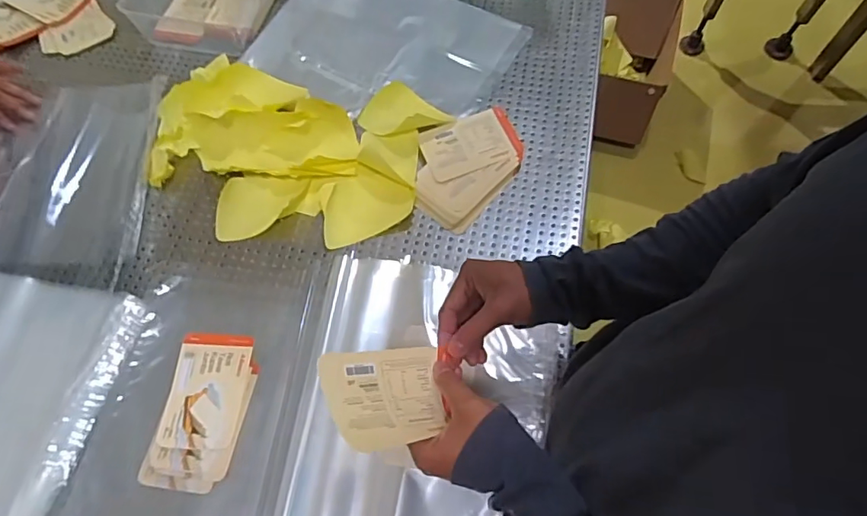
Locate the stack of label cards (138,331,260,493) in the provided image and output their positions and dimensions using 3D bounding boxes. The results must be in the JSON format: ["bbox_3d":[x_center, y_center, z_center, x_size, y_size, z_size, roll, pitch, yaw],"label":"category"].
[{"bbox_3d":[-0.261,0.170,0.589,0.093,0.013,0.171,4,65,4],"label":"stack of label cards"}]

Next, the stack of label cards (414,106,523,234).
[{"bbox_3d":[0.042,-0.133,0.706,0.129,0.020,0.182,38,72,18],"label":"stack of label cards"}]

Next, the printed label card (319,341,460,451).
[{"bbox_3d":[-0.034,0.110,0.411,0.107,0.012,0.078,8,49,-42],"label":"printed label card"}]

